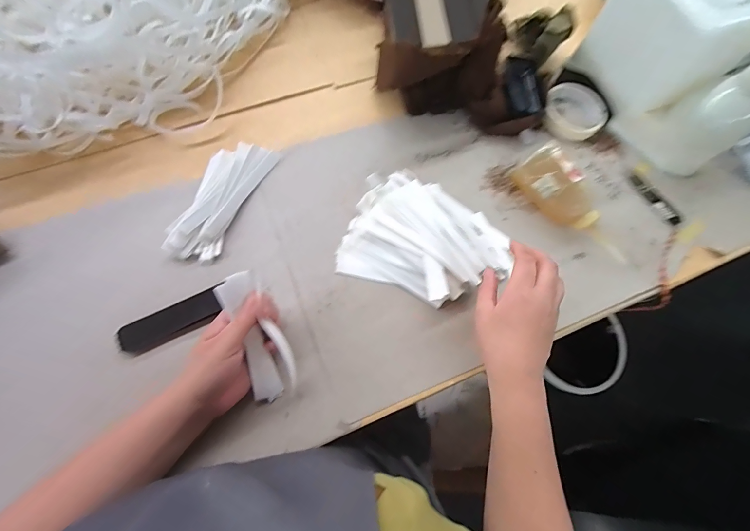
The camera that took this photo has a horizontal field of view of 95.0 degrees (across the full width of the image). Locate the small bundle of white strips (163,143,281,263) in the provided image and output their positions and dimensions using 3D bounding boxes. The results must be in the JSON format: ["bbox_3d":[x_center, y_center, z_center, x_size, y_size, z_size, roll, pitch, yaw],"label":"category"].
[{"bbox_3d":[-0.197,-0.087,0.439,0.063,0.031,0.175,22,73,5],"label":"small bundle of white strips"}]

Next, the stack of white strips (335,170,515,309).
[{"bbox_3d":[0.068,-0.035,0.432,0.202,0.039,0.153,20,72,5],"label":"stack of white strips"}]

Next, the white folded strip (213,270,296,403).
[{"bbox_3d":[-0.122,0.077,0.361,0.049,0.020,0.141,-20,105,-8],"label":"white folded strip"}]

